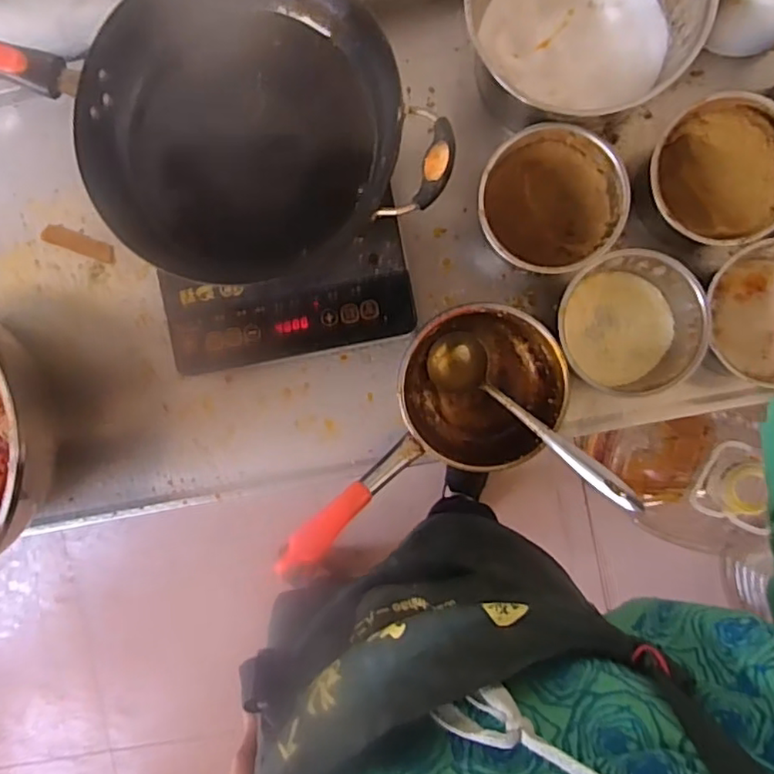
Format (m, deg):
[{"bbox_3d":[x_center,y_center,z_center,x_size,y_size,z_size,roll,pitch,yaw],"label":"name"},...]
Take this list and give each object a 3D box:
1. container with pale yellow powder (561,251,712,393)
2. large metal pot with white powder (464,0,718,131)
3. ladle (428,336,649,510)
[{"bbox_3d":[0.260,-0.070,0.672,0.149,0.084,0.140,0,93,4],"label":"container with pale yellow powder"},{"bbox_3d":[0.196,-0.384,0.633,0.203,0.127,0.206,0,93,4],"label":"large metal pot with white powder"},{"bbox_3d":[0.147,0.028,0.643,0.061,0.047,0.261,-51,53,5],"label":"ladle"}]

